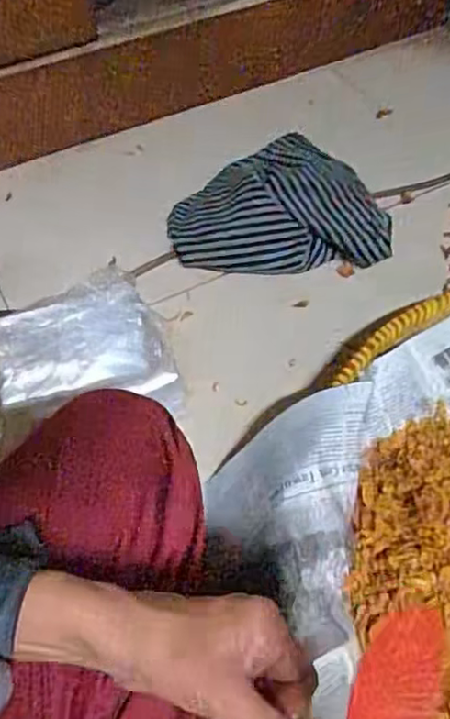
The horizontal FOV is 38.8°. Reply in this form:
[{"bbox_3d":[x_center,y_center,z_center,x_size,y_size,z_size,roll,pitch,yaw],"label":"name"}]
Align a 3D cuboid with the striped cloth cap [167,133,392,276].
[{"bbox_3d":[0.058,-0.188,0.736,0.231,0.052,0.197,-1,52,2],"label":"striped cloth cap"}]

